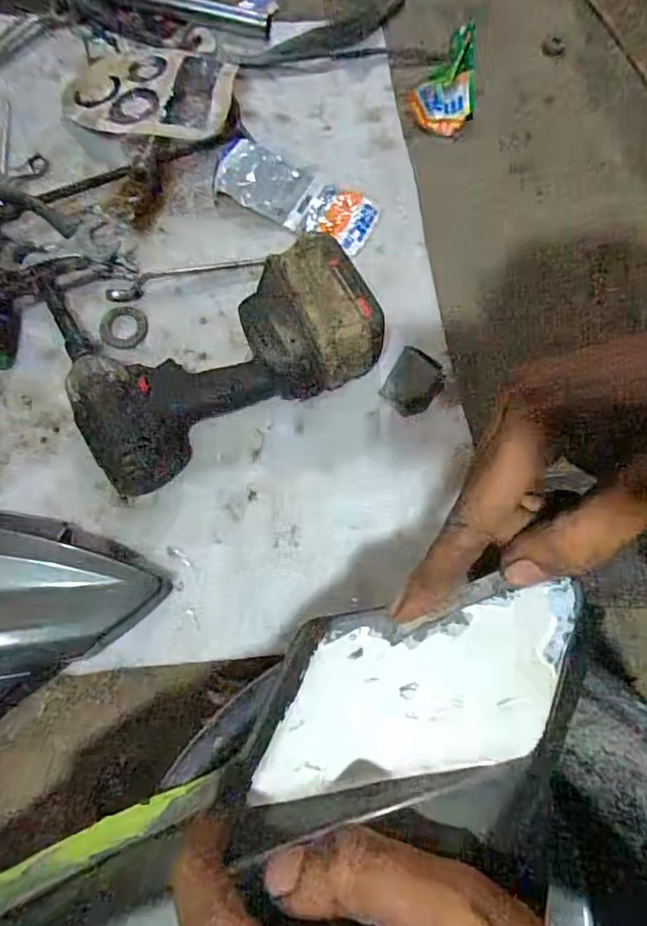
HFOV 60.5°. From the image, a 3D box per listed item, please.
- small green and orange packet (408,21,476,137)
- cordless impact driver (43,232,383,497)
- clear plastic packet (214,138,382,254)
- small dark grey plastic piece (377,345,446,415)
[{"bbox_3d":[0.146,-0.452,0.654,0.077,0.040,0.127,15,68,2],"label":"small green and orange packet"},{"bbox_3d":[-0.090,-0.108,0.497,0.265,0.083,0.181,-24,73,4],"label":"cordless impact driver"},{"bbox_3d":[-0.030,-0.286,0.590,0.180,0.012,0.077,28,69,7],"label":"clear plastic packet"},{"bbox_3d":[0.084,-0.075,0.513,0.047,0.006,0.063,30,69,8],"label":"small dark grey plastic piece"}]

